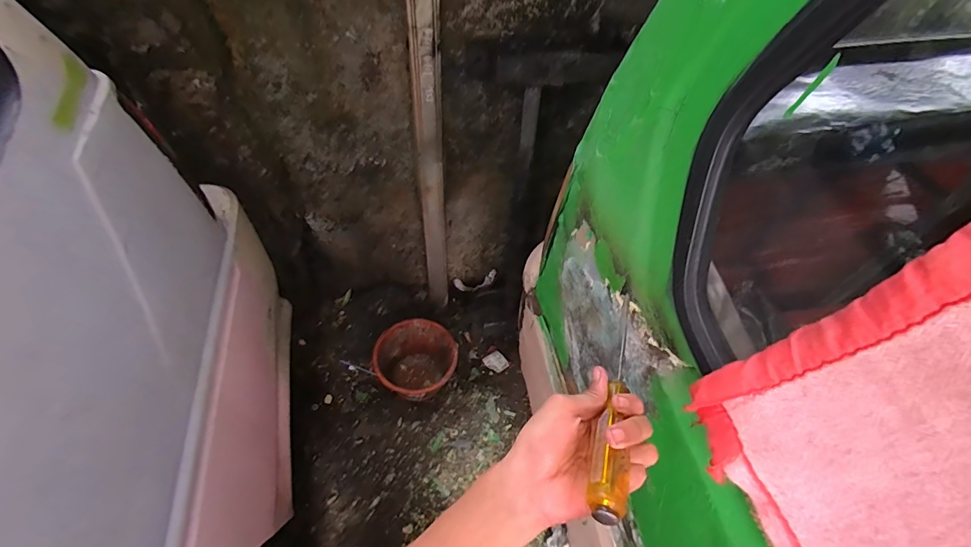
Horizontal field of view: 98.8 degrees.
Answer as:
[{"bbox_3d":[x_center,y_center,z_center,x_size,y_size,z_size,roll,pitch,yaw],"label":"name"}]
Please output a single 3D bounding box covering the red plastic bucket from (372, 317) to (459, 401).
[{"bbox_3d":[-0.245,0.328,1.508,0.278,0.189,0.264,2,50,-2],"label":"red plastic bucket"}]

